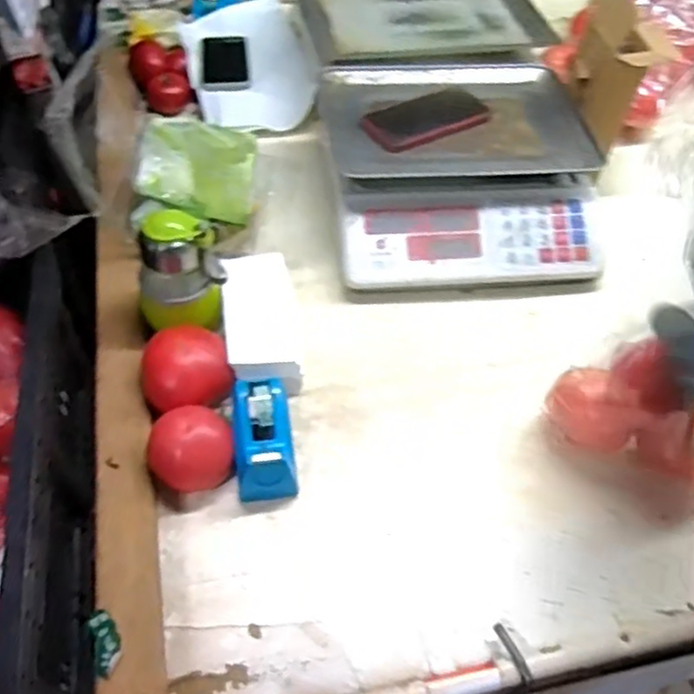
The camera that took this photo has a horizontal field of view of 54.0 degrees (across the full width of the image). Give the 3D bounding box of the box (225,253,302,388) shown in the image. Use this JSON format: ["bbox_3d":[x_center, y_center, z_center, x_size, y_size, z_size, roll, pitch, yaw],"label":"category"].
[{"bbox_3d":[-0.093,-0.034,0.737,0.074,0.048,0.175,-5,51,-7],"label":"box"}]

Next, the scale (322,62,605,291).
[{"bbox_3d":[0.136,-0.236,0.875,0.322,0.098,0.335,-2,51,-5],"label":"scale"}]

